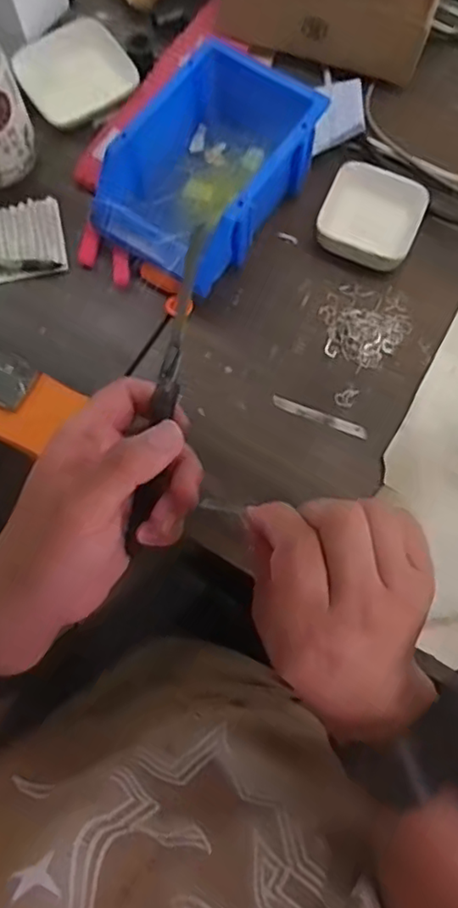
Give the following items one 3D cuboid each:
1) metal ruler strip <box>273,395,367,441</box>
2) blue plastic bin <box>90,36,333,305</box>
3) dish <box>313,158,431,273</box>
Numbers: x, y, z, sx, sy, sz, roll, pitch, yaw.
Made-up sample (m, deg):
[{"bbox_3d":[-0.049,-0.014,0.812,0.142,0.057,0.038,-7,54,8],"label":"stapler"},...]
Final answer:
[{"bbox_3d":[0.075,-0.031,0.509,0.080,0.004,0.010,21,76,6],"label":"metal ruler strip"},{"bbox_3d":[-0.017,-0.236,0.525,0.125,0.079,0.177,34,78,9],"label":"blue plastic bin"},{"bbox_3d":[0.123,-0.202,0.536,0.081,0.033,0.078,23,76,7],"label":"dish"}]

